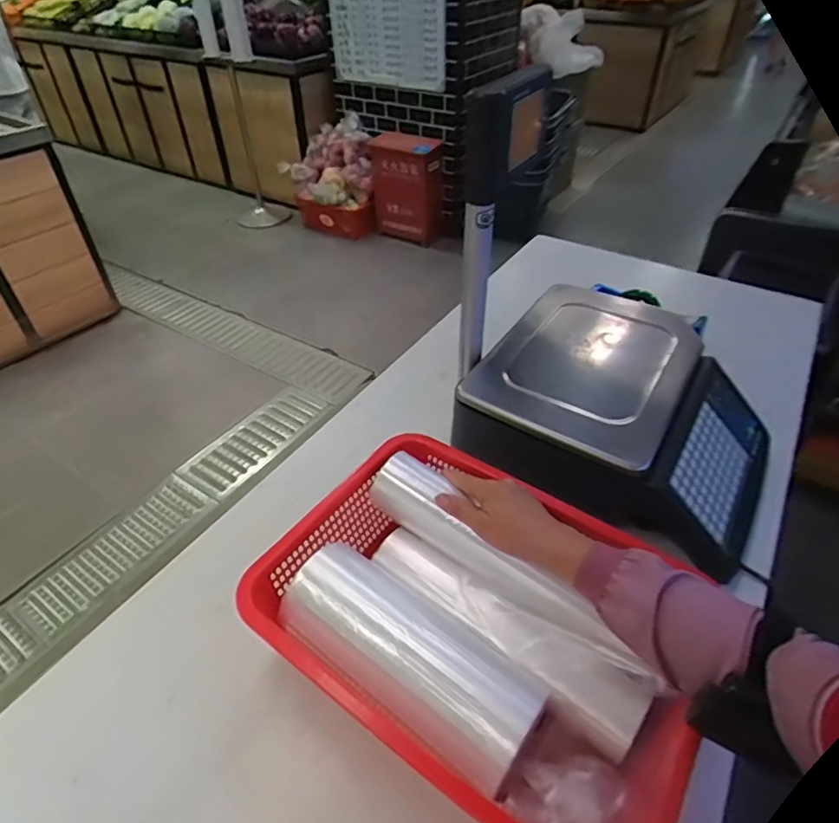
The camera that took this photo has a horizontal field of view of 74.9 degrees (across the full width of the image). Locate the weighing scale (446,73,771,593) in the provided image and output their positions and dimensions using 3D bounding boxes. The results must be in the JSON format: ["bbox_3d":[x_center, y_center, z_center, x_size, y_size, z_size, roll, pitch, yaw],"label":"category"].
[{"bbox_3d":[0.272,-0.139,0.721,0.411,0.439,0.411,21,46,23],"label":"weighing scale"}]

